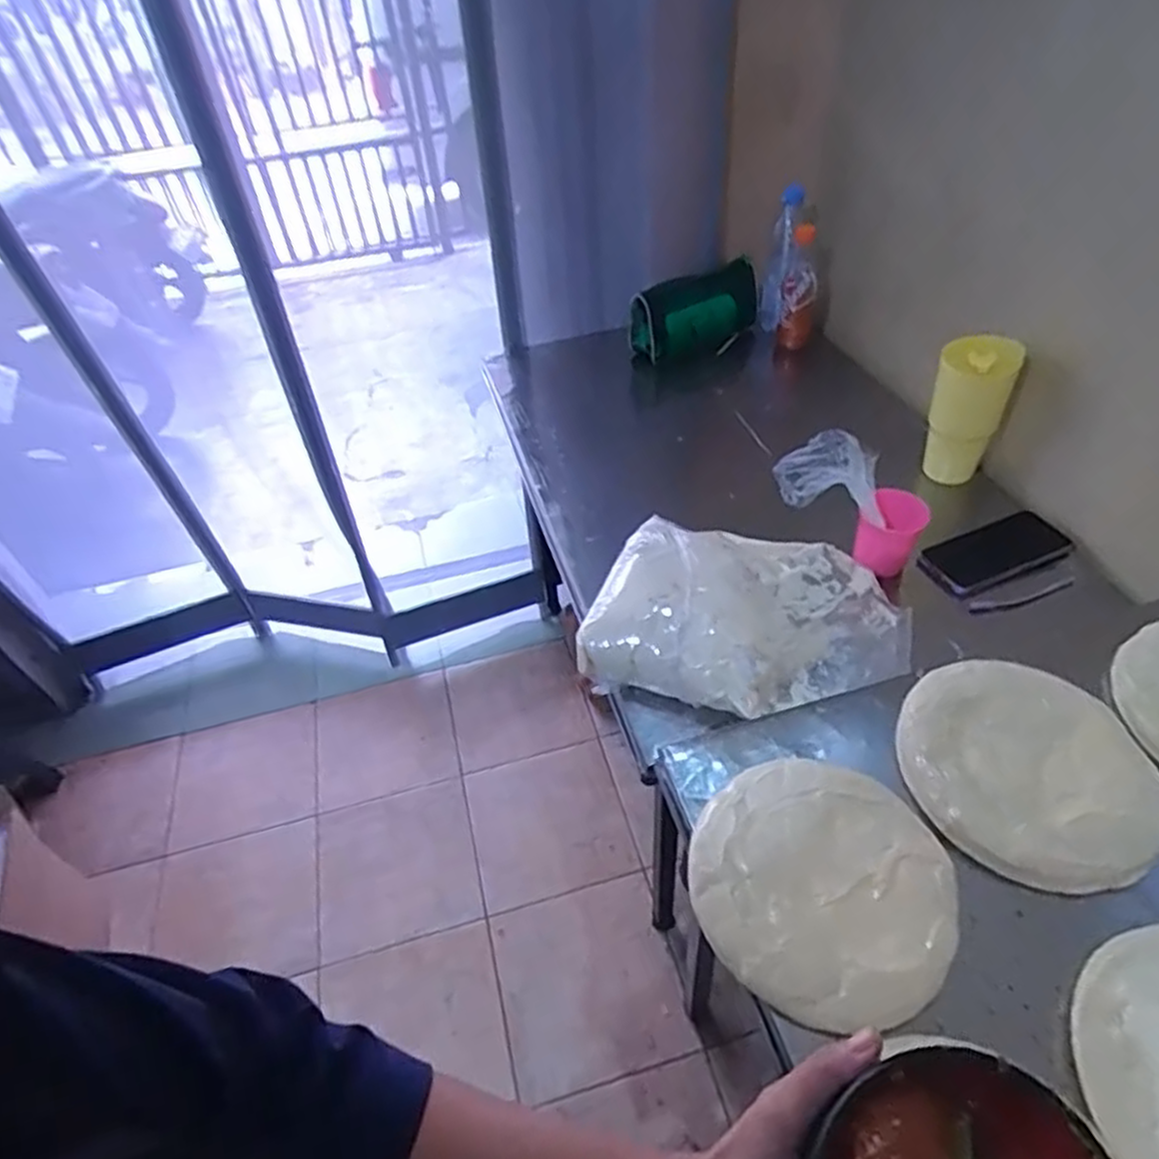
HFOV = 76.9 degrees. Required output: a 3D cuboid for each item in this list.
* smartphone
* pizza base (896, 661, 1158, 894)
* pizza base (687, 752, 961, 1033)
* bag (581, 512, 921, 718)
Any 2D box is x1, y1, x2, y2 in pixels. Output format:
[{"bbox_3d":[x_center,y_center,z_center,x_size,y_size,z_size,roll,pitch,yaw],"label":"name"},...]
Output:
[{"bbox_3d":[0.515,-0.033,0.906,0.173,0.006,0.083,-22,53,-8],"label":"smartphone"},{"bbox_3d":[0.378,0.150,0.612,0.192,0.020,0.193,-2,46,2],"label":"pizza base"},{"bbox_3d":[0.185,0.229,0.560,0.188,0.012,0.194,32,56,30],"label":"pizza base"},{"bbox_3d":[0.188,0.037,0.807,0.328,0.074,0.231,11,48,15],"label":"bag"}]

